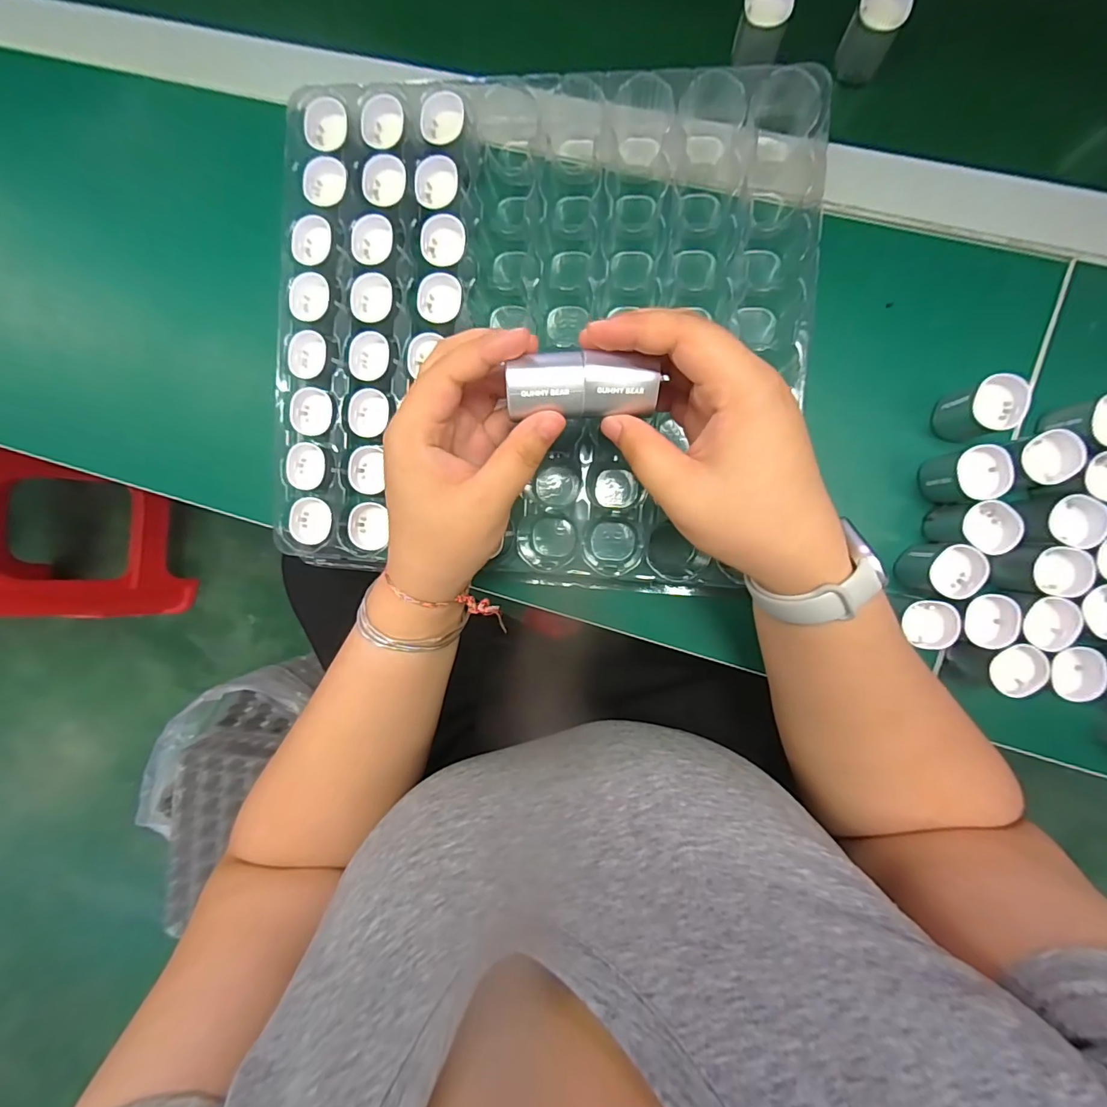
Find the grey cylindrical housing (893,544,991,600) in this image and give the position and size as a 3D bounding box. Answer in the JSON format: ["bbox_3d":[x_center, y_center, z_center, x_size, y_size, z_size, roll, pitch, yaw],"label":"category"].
[{"bbox_3d":[0.232,0.010,0.288,0.029,0.033,0.030,8,93,5],"label":"grey cylindrical housing"}]

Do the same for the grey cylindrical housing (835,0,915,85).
[{"bbox_3d":[0.195,-0.321,0.294,0.029,0.039,0.028,0,92,6],"label":"grey cylindrical housing"}]

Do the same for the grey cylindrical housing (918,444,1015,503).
[{"bbox_3d":[0.243,-0.046,0.285,0.027,0.035,0.029,0,92,6],"label":"grey cylindrical housing"}]

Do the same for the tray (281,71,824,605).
[{"bbox_3d":[-0.010,-0.136,0.312,0.322,0.050,0.303,7,93,5],"label":"tray"}]

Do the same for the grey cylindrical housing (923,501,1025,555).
[{"bbox_3d":[0.248,-0.016,0.284,0.032,0.036,0.028,11,93,5],"label":"grey cylindrical housing"}]

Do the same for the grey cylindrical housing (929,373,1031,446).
[{"bbox_3d":[0.251,-0.085,0.283,0.030,0.034,0.029,0,92,6],"label":"grey cylindrical housing"}]

